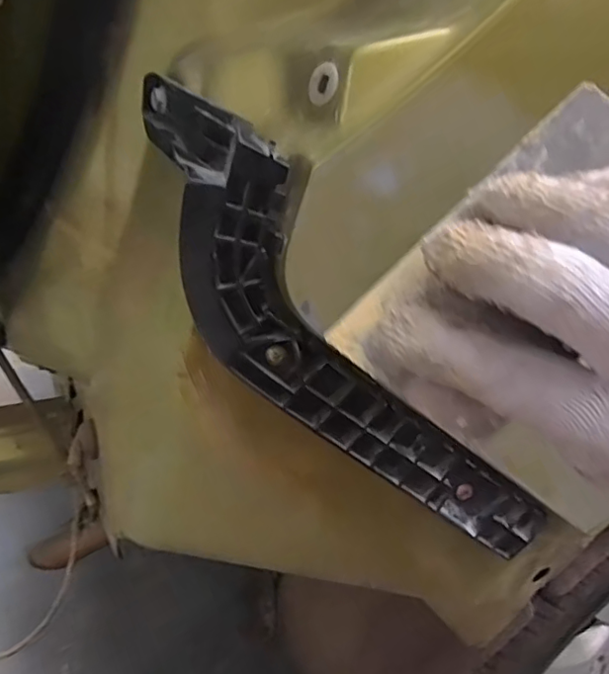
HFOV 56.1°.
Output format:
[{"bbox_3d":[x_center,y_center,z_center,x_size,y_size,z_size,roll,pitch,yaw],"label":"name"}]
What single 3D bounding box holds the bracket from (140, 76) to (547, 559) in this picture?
[{"bbox_3d":[0.018,0.011,0.324,0.076,0.322,0.075,-37,24,7],"label":"bracket"}]

